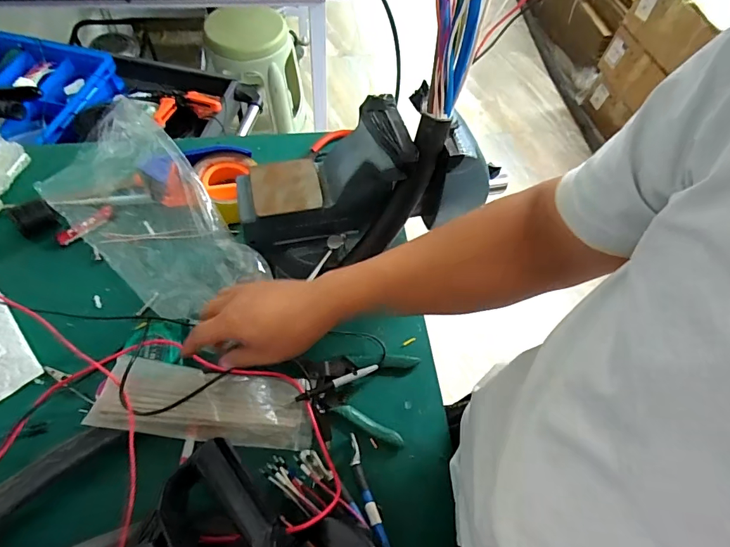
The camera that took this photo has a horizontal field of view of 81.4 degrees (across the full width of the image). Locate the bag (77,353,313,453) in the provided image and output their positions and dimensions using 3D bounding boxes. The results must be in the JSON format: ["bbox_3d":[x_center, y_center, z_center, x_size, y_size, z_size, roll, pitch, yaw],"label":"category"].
[{"bbox_3d":[-0.165,0.140,0.455,0.217,0.012,0.074,12,60,-9],"label":"bag"}]

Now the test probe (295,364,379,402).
[{"bbox_3d":[-0.031,0.125,0.486,0.099,0.008,0.010,-20,64,-15],"label":"test probe"}]

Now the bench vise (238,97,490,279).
[{"bbox_3d":[-0.051,-0.089,0.494,0.181,0.166,0.105,-16,63,-13],"label":"bench vise"}]

